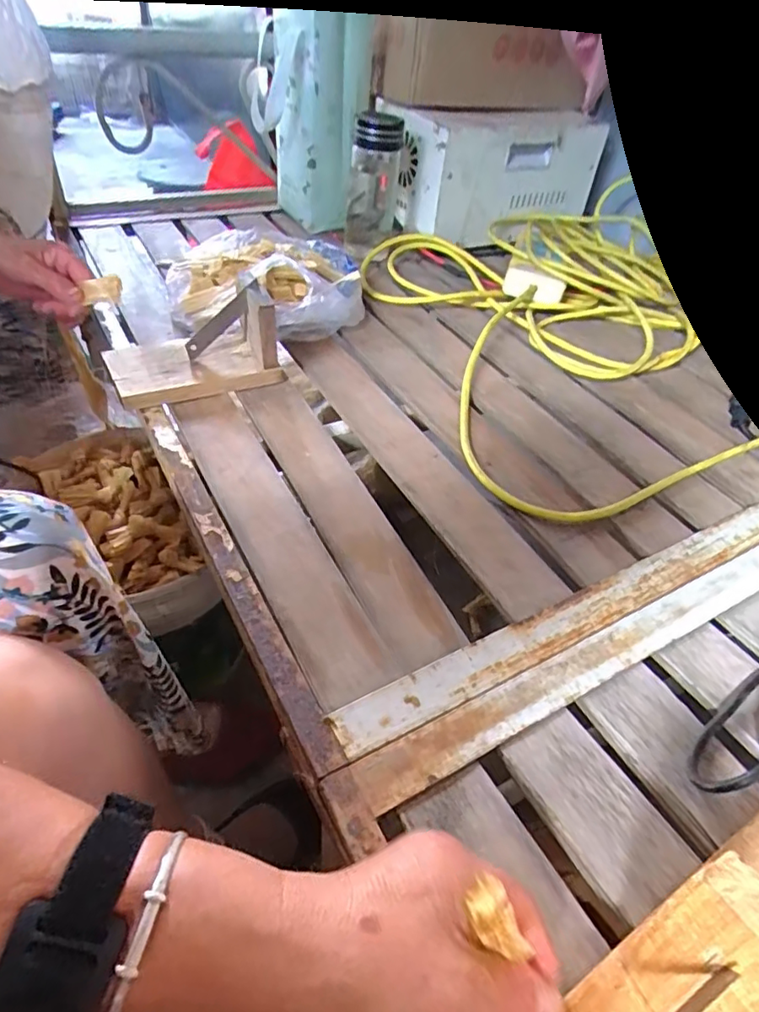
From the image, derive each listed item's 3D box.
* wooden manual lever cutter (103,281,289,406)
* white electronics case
[{"bbox_3d":[-0.190,-0.162,0.575,0.165,0.086,0.080,-18,48,-24],"label":"wooden manual lever cutter"},{"bbox_3d":[0.172,-0.542,0.934,0.317,0.176,0.180,-16,47,-22],"label":"white electronics case"}]

